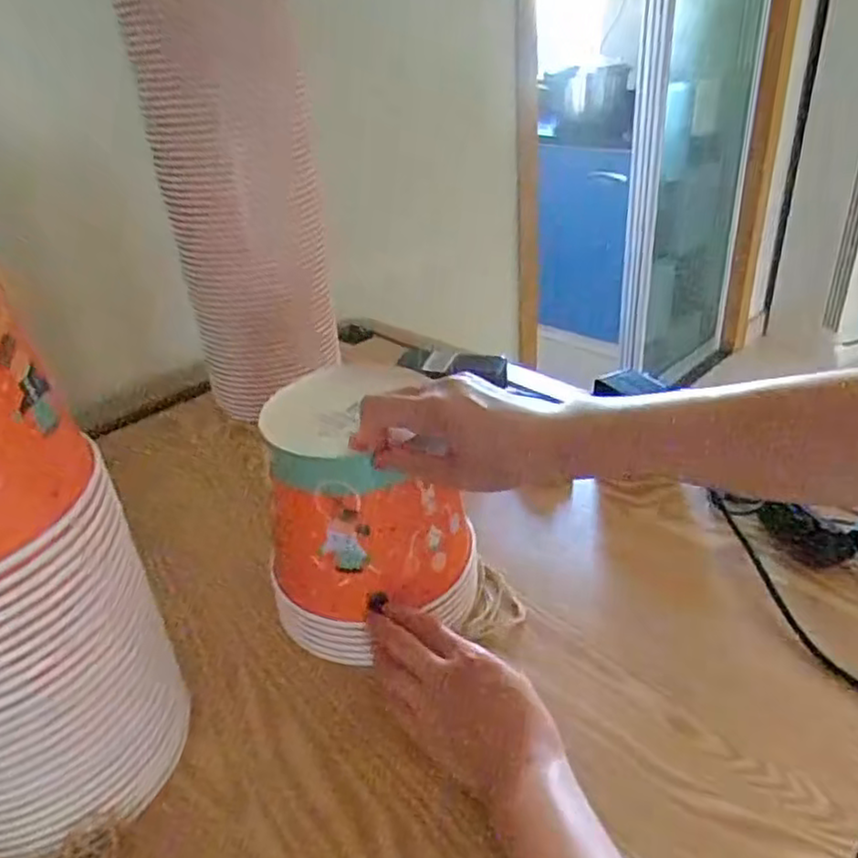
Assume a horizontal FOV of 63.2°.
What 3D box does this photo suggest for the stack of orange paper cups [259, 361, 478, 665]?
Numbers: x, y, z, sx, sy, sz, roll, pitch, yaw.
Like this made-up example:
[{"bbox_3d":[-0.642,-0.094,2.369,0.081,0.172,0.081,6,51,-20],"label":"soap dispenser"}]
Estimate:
[{"bbox_3d":[-0.039,0.056,0.519,0.132,0.166,0.138,8,33,19],"label":"stack of orange paper cups"}]

